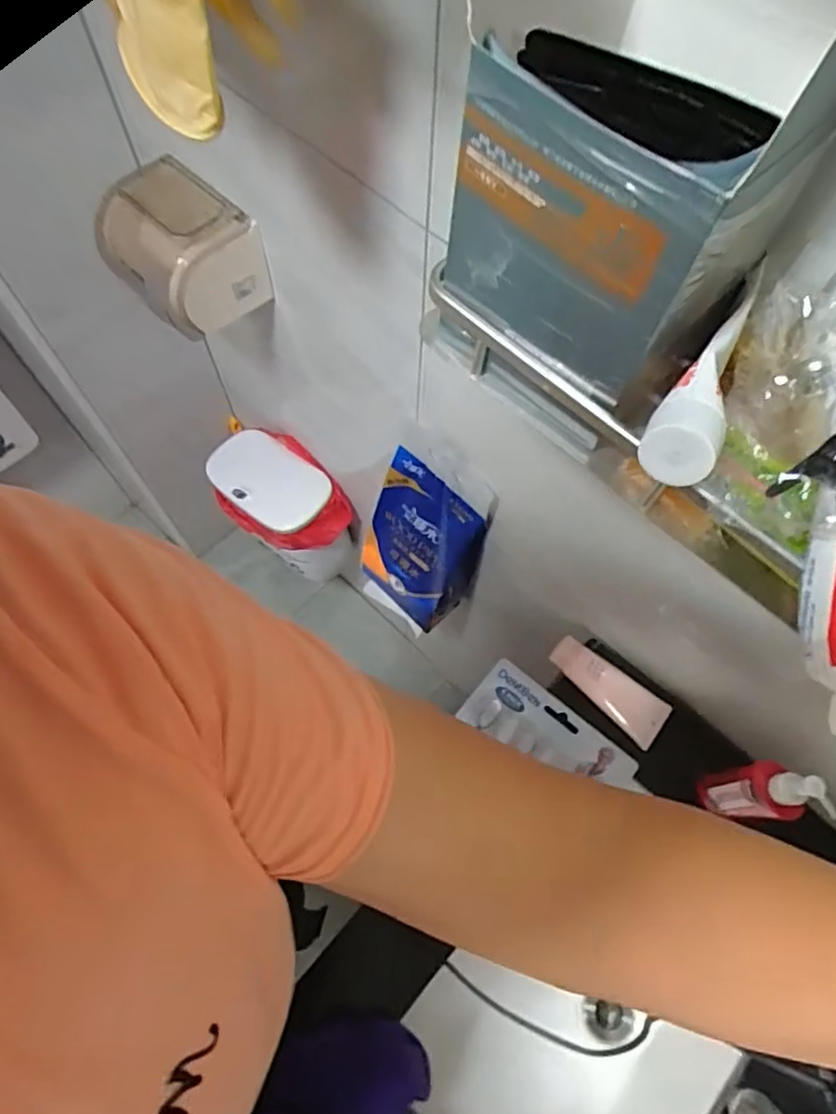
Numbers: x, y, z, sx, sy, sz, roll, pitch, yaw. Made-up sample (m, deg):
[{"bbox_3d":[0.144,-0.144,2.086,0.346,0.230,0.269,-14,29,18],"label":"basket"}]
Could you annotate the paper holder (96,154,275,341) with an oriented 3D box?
[{"bbox_3d":[-0.293,-0.372,0.775,0.180,0.127,0.123,36,70,14],"label":"paper holder"}]

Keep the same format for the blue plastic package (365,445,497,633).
[{"bbox_3d":[0.001,-0.015,0.935,0.179,0.329,0.112,41,71,15],"label":"blue plastic package"}]

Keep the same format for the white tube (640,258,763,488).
[{"bbox_3d":[0.137,-0.083,0.295,0.031,0.035,0.101,27,68,10],"label":"white tube"}]

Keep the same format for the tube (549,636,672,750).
[{"bbox_3d":[0.224,0.153,0.741,0.150,0.031,0.049,39,71,14],"label":"tube"}]

